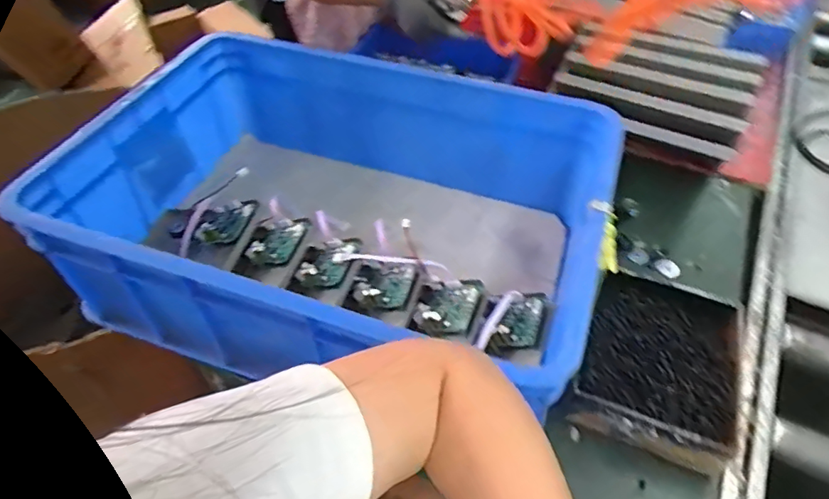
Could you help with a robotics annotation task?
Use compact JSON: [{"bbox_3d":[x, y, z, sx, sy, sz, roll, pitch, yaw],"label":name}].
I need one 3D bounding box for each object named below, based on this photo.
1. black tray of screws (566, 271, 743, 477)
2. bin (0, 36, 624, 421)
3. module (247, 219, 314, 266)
[{"bbox_3d":[0.286,0.131,0.640,0.179,0.048,0.209,19,51,17],"label":"black tray of screws"},{"bbox_3d":[-0.083,-0.050,0.708,0.599,0.224,0.443,13,50,13],"label":"bin"},{"bbox_3d":[-0.179,-0.011,0.705,0.074,0.024,0.072,11,49,11],"label":"module"}]

